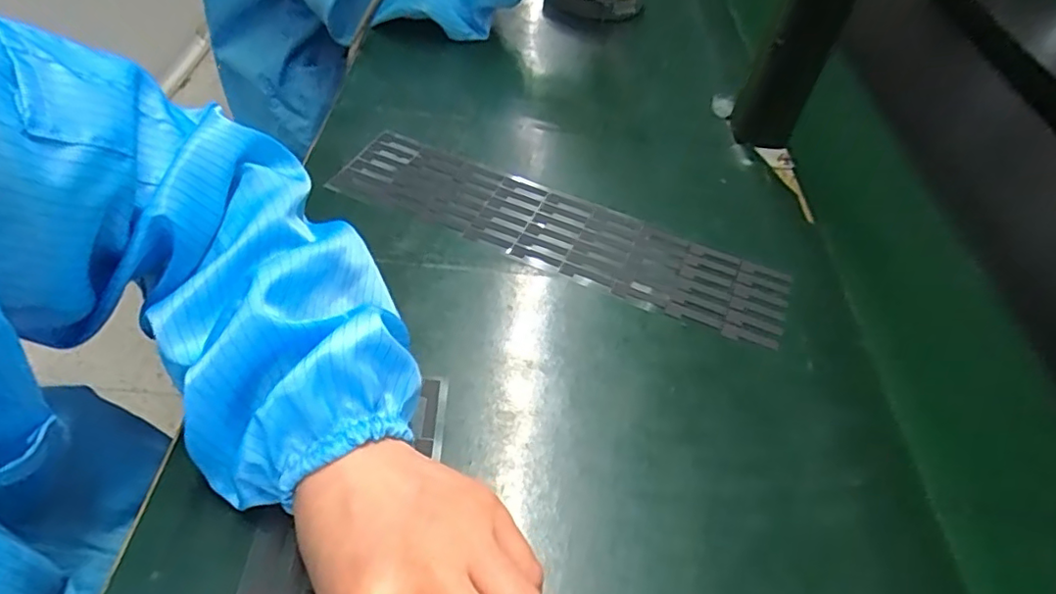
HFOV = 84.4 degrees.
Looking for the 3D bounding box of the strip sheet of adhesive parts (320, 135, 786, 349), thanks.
[{"bbox_3d":[0.019,-0.049,0.422,0.330,0.005,0.076,22,52,12],"label":"strip sheet of adhesive parts"}]

